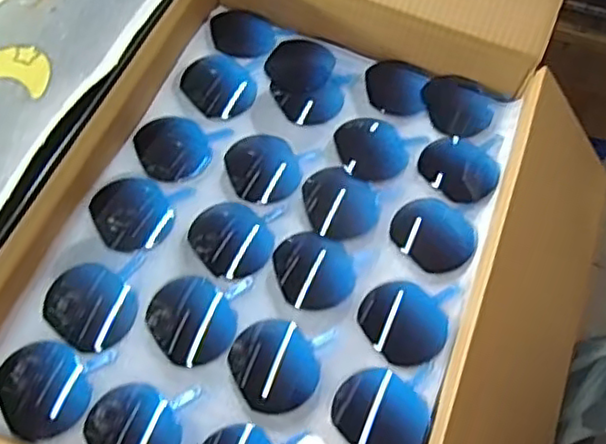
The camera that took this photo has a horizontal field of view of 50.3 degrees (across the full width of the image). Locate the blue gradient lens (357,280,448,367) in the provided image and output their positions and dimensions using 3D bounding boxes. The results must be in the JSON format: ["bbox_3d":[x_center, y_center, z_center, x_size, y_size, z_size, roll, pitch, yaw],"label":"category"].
[{"bbox_3d":[0.072,0.073,0.465,0.057,0.008,0.063,-38,70,-19],"label":"blue gradient lens"}]

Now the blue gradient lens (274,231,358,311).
[{"bbox_3d":[0.009,0.035,0.483,0.057,0.004,0.059,1,63,-2],"label":"blue gradient lens"}]

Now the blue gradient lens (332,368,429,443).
[{"bbox_3d":[0.053,0.127,0.429,0.056,0.008,0.061,1,63,-2],"label":"blue gradient lens"}]

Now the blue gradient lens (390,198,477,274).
[{"bbox_3d":[0.101,0.008,0.497,0.062,0.004,0.056,41,69,17],"label":"blue gradient lens"}]

